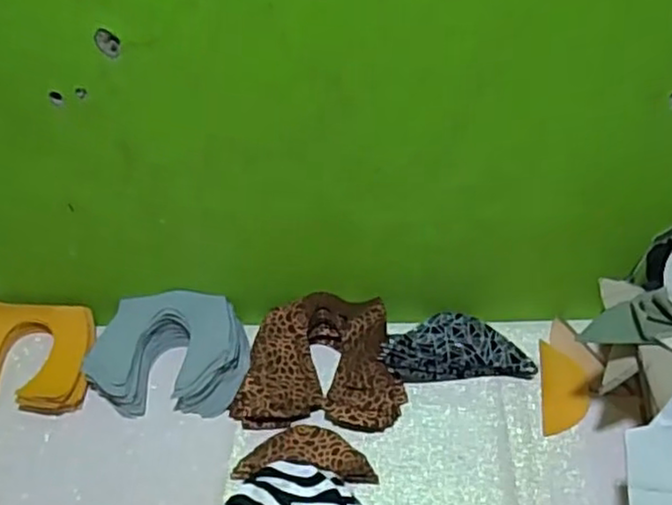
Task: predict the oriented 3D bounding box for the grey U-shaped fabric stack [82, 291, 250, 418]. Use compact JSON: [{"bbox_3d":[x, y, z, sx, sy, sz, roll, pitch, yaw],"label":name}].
[{"bbox_3d":[-0.173,0.106,0.720,0.163,0.053,0.121,-1,43,6],"label":"grey U-shaped fabric stack"}]

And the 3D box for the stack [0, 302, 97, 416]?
[{"bbox_3d":[-0.340,0.116,0.742,0.164,0.040,0.127,-1,43,7],"label":"stack"}]

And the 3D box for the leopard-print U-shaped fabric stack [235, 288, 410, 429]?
[{"bbox_3d":[-0.014,0.108,0.697,0.158,0.057,0.135,1,43,8],"label":"leopard-print U-shaped fabric stack"}]

